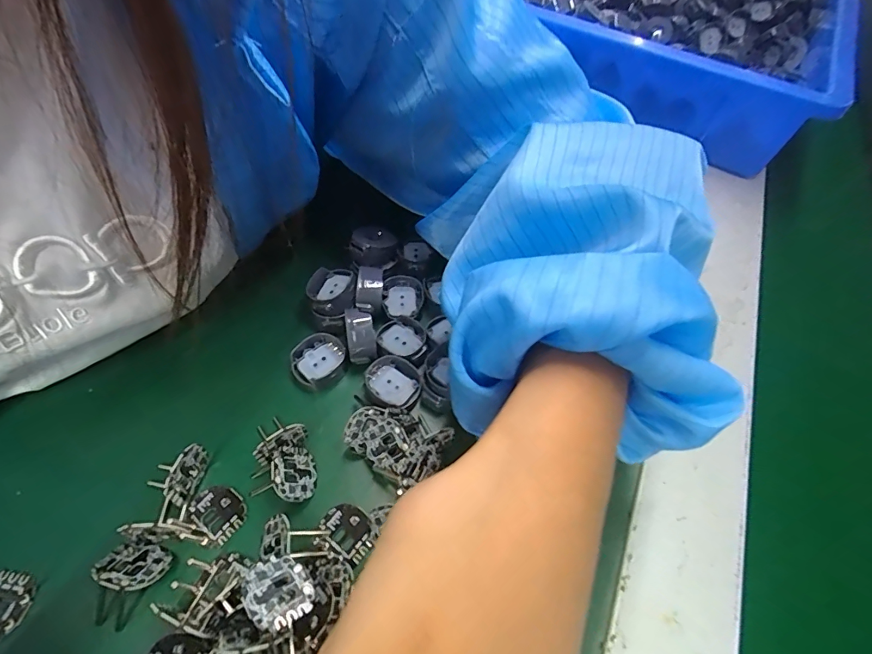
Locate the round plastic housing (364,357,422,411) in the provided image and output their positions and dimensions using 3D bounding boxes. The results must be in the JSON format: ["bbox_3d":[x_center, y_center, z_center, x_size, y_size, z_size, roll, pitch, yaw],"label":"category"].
[{"bbox_3d":[-0.022,0.028,0.221,0.029,0.008,0.023,31,58,16],"label":"round plastic housing"}]

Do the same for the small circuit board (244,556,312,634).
[{"bbox_3d":[-0.055,0.092,0.152,0.022,0.004,0.022,-6,40,-45],"label":"small circuit board"}]

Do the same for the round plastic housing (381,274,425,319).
[{"bbox_3d":[-0.019,-0.017,0.254,0.024,0.009,0.032,0,55,-5],"label":"round plastic housing"}]

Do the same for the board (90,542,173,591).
[{"bbox_3d":[-0.117,0.092,0.168,0.023,0.005,0.024,17,14,23],"label":"board"}]

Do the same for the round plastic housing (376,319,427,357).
[{"bbox_3d":[-0.019,0.005,0.238,0.026,0.010,0.024,2,55,-3],"label":"round plastic housing"}]

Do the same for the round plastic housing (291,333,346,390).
[{"bbox_3d":[-0.063,0.017,0.229,0.025,0.013,0.027,2,55,-3],"label":"round plastic housing"}]

